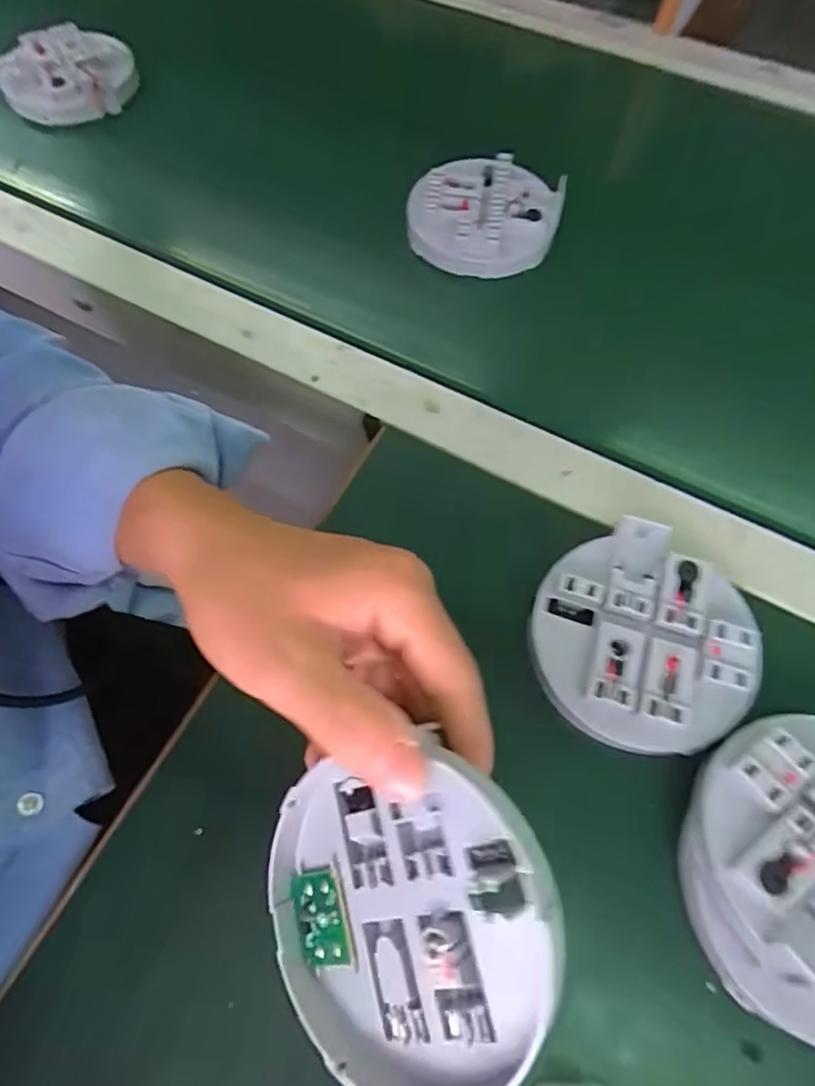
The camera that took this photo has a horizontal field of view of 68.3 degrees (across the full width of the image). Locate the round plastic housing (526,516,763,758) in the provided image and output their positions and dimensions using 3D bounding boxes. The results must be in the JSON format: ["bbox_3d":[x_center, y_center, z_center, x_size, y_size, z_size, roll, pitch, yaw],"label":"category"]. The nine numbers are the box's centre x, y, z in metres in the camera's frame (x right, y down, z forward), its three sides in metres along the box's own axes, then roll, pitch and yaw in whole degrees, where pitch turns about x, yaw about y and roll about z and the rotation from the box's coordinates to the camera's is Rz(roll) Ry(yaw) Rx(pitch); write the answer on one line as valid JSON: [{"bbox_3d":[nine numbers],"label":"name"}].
[{"bbox_3d":[0.112,0.046,0.288,0.099,0.022,0.097,0,65,1],"label":"round plastic housing"}]

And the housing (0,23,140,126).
[{"bbox_3d":[-0.267,-0.371,0.474,0.097,0.023,0.093,0,65,1],"label":"housing"}]

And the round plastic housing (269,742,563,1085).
[{"bbox_3d":[-0.002,0.125,0.194,0.104,0.016,0.101,-7,77,31],"label":"round plastic housing"}]

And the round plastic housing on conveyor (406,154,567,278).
[{"bbox_3d":[0.053,-0.231,0.423,0.101,0.032,0.084,20,67,10],"label":"round plastic housing on conveyor"}]

